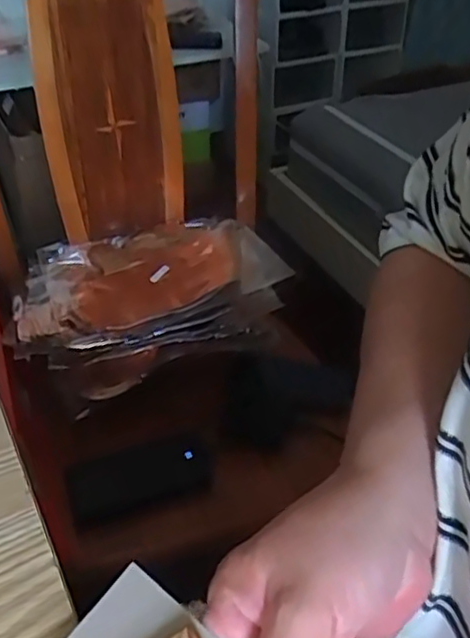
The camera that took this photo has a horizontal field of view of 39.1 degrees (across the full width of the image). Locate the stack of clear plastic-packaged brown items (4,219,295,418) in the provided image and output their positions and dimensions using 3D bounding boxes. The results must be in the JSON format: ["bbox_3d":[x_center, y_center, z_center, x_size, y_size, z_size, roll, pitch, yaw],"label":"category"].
[{"bbox_3d":[-0.119,-0.032,0.900,0.352,0.067,0.270,-14,41,-17],"label":"stack of clear plastic-packaged brown items"}]

